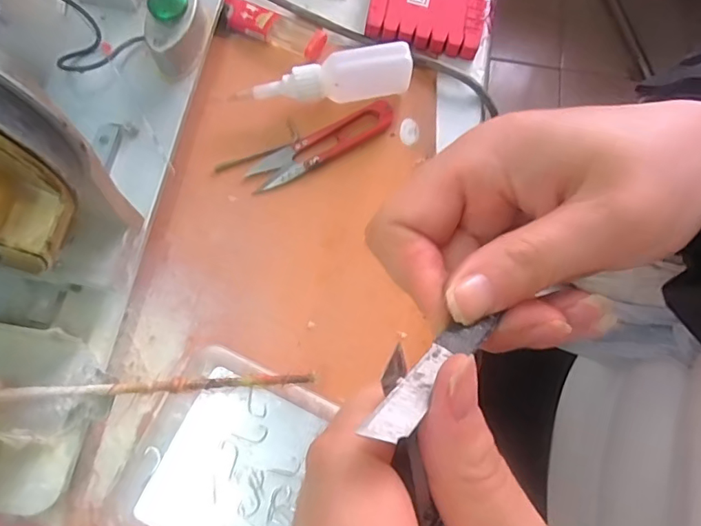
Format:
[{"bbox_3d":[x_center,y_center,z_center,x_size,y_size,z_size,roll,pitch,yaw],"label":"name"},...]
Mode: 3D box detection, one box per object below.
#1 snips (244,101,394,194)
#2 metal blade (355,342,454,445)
[{"bbox_3d":[-0.019,-0.077,0.320,0.099,0.010,0.022,-28,76,-10],"label":"snips"},{"bbox_3d":[0.015,0.030,0.119,0.009,0.004,0.038,40,34,10],"label":"metal blade"}]

